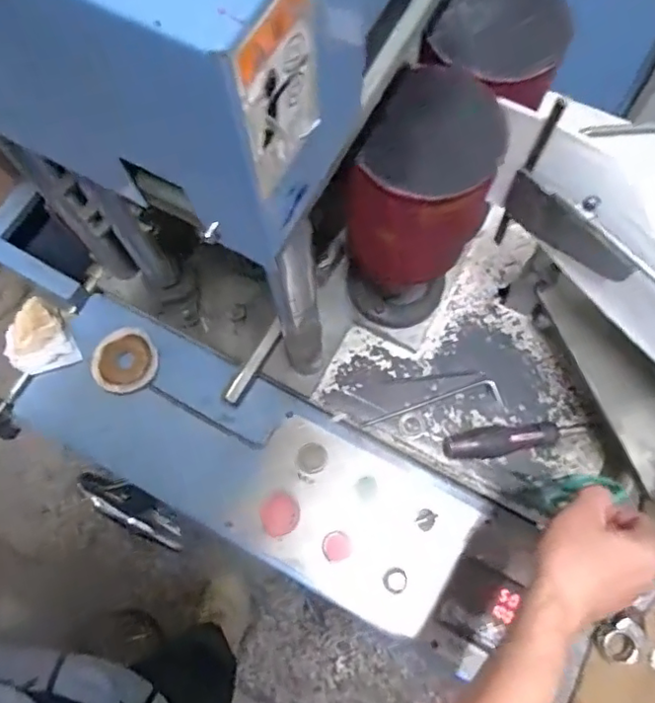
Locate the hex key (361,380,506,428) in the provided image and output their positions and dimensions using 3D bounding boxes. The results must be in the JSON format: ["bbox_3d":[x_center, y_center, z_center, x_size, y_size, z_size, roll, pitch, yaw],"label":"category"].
[{"bbox_3d":[0.115,0.062,0.629,0.155,0.004,0.032,-13,72,-3],"label":"hex key"}]

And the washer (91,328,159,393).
[{"bbox_3d":[-0.230,0.011,0.653,0.071,0.008,0.071,-22,73,-6],"label":"washer"}]

